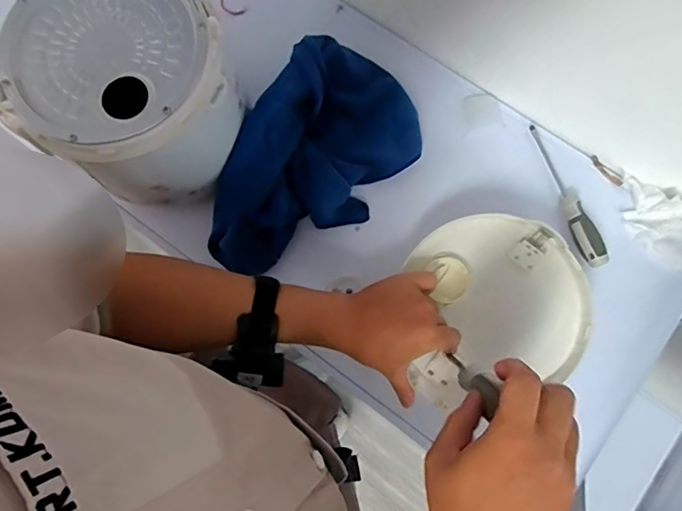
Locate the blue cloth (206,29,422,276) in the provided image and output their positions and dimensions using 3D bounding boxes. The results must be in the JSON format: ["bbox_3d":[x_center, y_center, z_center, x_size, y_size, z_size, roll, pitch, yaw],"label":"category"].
[{"bbox_3d":[-0.035,-0.101,0.580,0.172,0.042,0.285,35,85,-19],"label":"blue cloth"}]

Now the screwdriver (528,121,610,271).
[{"bbox_3d":[0.271,-0.074,0.597,0.027,0.028,0.182,-14,79,-1],"label":"screwdriver"}]

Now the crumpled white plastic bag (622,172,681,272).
[{"bbox_3d":[0.374,-0.036,0.580,0.133,0.034,0.071,41,83,8],"label":"crumpled white plastic bag"}]

